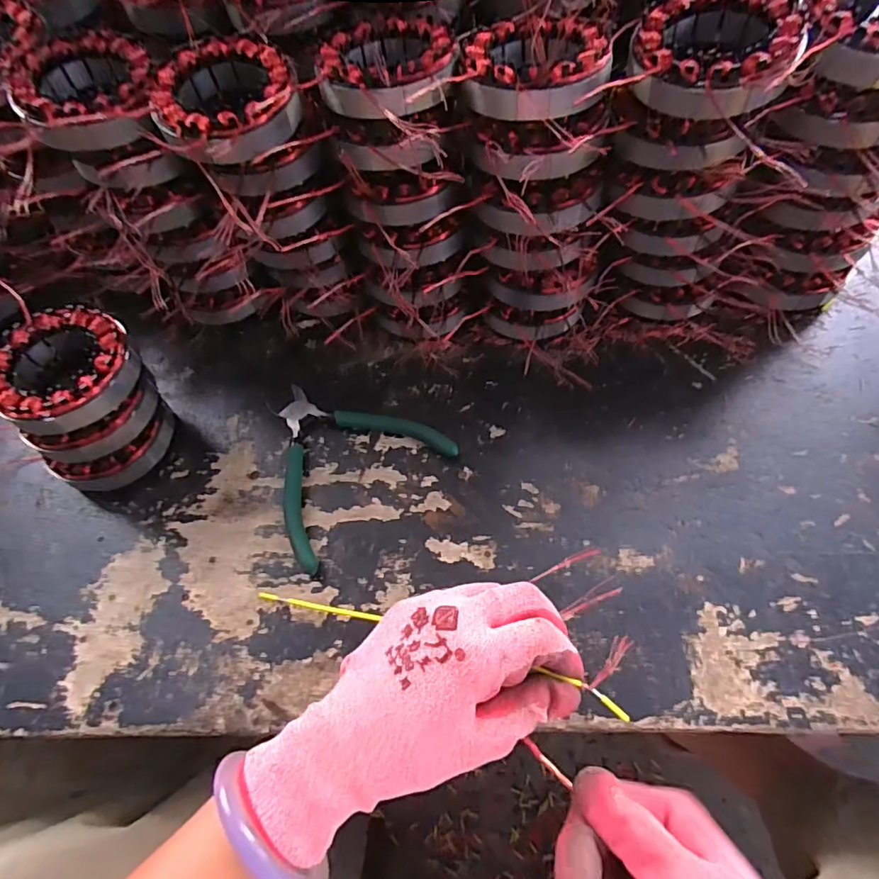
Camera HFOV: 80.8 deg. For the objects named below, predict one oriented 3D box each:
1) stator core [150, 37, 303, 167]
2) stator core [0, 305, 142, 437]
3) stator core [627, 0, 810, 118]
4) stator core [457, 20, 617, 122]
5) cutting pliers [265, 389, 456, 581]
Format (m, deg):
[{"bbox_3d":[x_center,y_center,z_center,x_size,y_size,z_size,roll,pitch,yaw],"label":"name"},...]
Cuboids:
[{"bbox_3d":[-0.130,-0.205,0.318,0.083,0.028,0.086,-1,65,3],"label":"stator core"},{"bbox_3d":[-0.247,-0.048,0.338,0.091,0.025,0.084,-2,62,4],"label":"stator core"},{"bbox_3d":[0.152,-0.216,0.289,0.090,0.028,0.086,-2,62,4],"label":"stator core"},{"bbox_3d":[0.056,-0.218,0.302,0.083,0.025,0.090,-2,62,4],"label":"stator core"},{"bbox_3d":[-0.079,0.006,0.379,0.131,0.013,0.130,-40,66,-15],"label":"cutting pliers"}]

